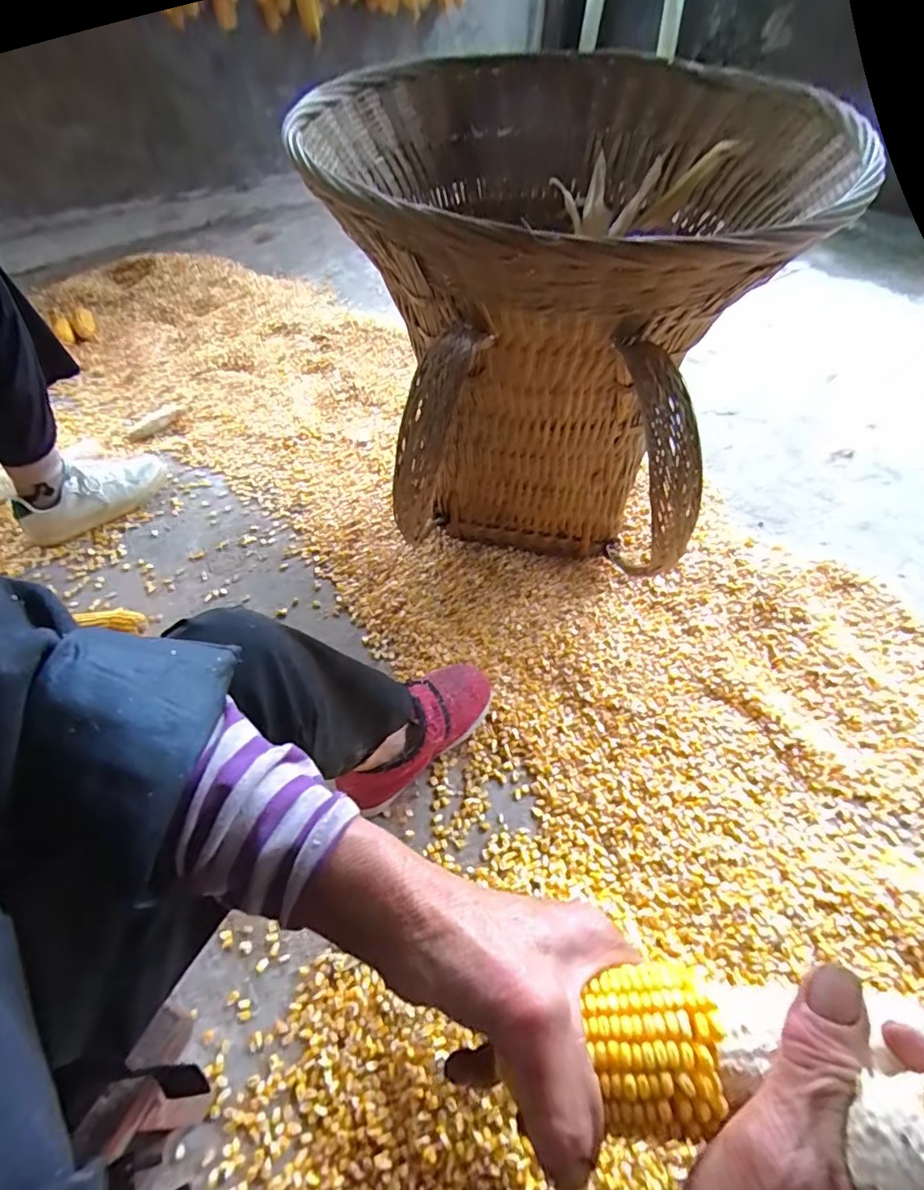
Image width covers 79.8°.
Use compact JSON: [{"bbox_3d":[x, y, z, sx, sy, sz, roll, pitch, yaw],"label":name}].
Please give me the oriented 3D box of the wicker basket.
[{"bbox_3d":[0.128,-0.318,0.780,0.576,0.540,0.747,-10,52,-11],"label":"wicker basket"}]

